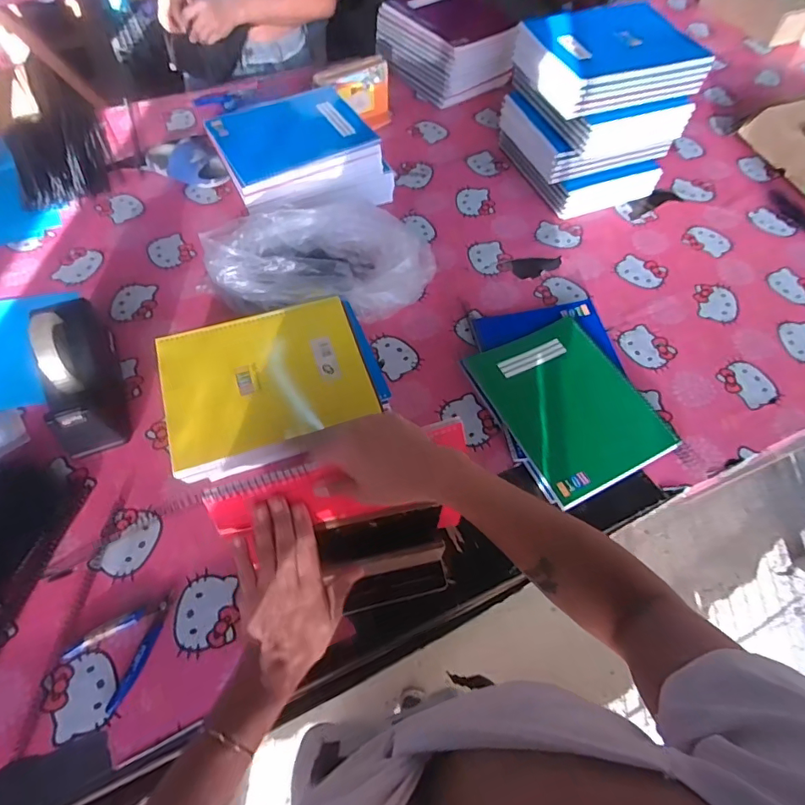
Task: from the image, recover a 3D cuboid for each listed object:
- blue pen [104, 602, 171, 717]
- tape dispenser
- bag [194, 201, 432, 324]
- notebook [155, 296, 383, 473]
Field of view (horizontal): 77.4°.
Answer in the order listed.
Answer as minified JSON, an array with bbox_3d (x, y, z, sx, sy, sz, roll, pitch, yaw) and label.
[{"bbox_3d":[-0.288,0.279,0.552,0.016,0.008,0.114,16,60,8],"label":"blue pen"},{"bbox_3d":[-0.436,-0.039,0.675,0.073,0.126,0.217,-18,61,-12],"label":"tape dispenser"},{"bbox_3d":[-0.119,-0.212,0.795,0.343,0.109,0.177,-5,59,-4],"label":"bag"},{"bbox_3d":[-0.176,-0.036,0.649,0.250,0.015,0.188,-16,66,-13],"label":"notebook"}]

